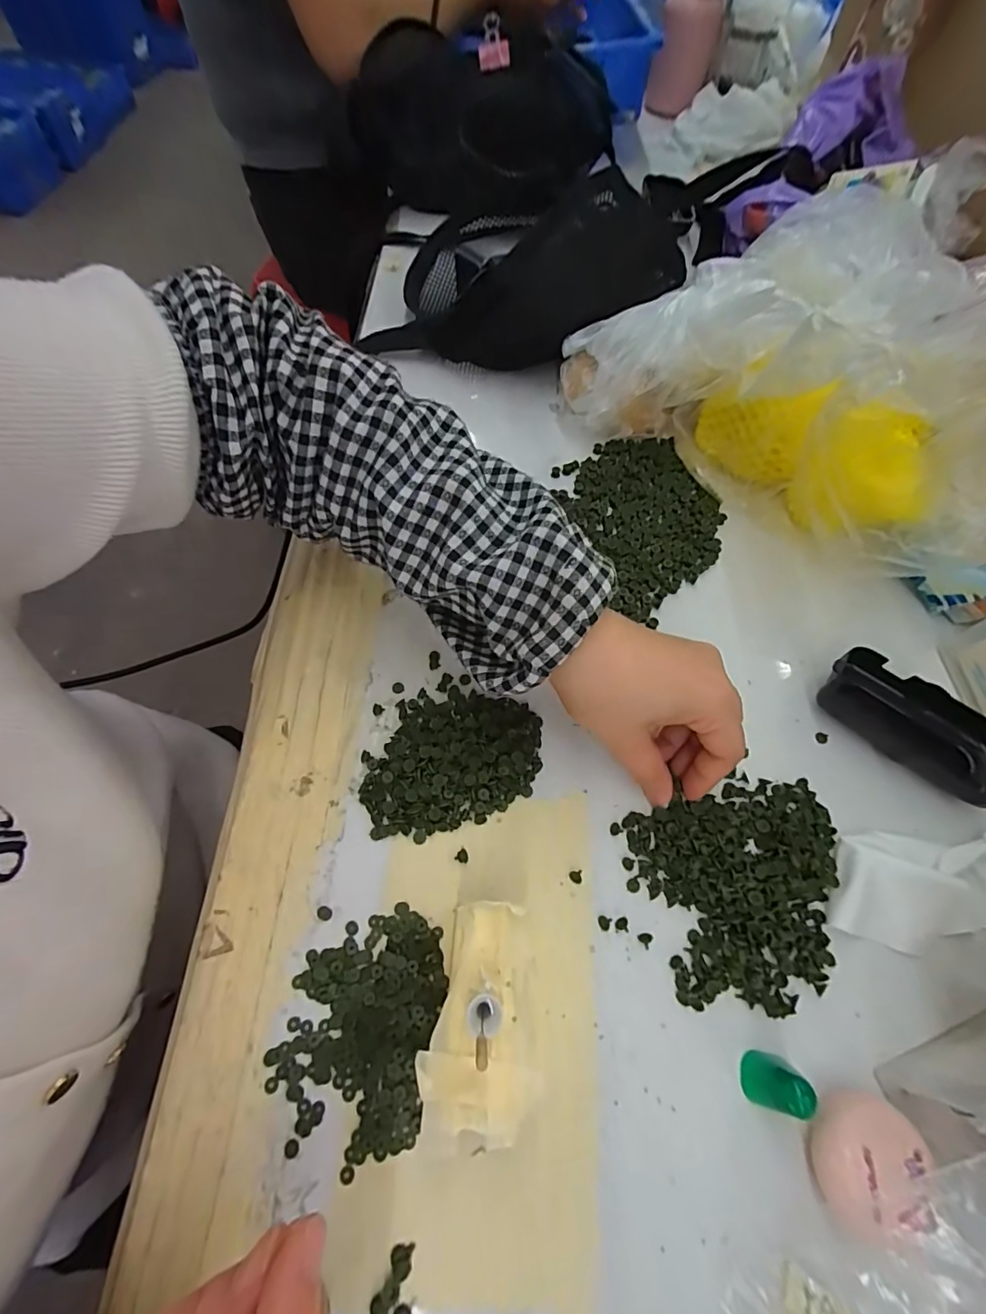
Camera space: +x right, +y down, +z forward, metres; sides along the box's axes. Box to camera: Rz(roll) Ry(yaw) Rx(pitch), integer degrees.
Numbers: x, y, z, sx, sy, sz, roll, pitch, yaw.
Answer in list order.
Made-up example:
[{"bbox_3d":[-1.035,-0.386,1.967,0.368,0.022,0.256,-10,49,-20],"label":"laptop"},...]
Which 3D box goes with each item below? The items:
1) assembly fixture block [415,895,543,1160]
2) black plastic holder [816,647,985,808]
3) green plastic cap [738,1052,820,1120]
[{"bbox_3d":[-0.006,0.160,0.223,0.045,0.034,0.086,3,63,-2],"label":"assembly fixture block"},{"bbox_3d":[0.262,0.041,0.307,0.107,0.023,0.051,39,67,15],"label":"black plastic holder"},{"bbox_3d":[0.125,0.189,0.219,0.018,0.029,0.017,1,63,-3],"label":"green plastic cap"}]

